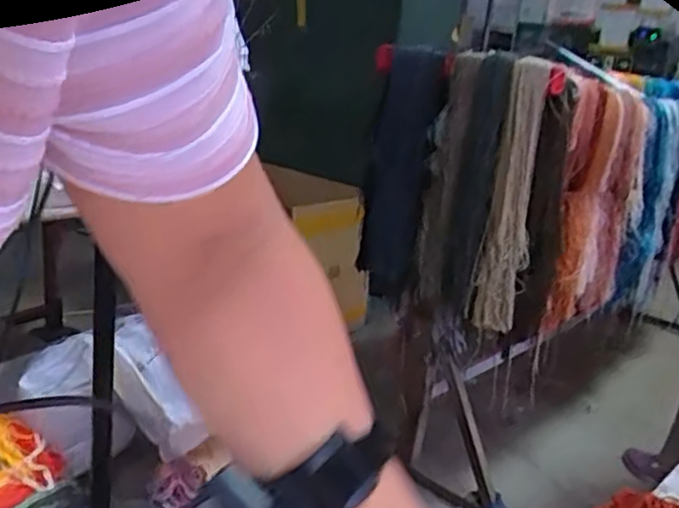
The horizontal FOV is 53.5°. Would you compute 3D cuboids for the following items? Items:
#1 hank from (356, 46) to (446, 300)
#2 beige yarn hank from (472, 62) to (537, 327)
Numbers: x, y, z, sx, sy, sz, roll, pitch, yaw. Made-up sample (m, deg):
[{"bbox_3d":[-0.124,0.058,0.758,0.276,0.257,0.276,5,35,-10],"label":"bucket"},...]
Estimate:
[{"bbox_3d":[0.124,-0.164,1.472,0.122,0.531,0.158,7,16,-2],"label":"hank"},{"bbox_3d":[0.320,-0.093,1.262,0.079,0.491,0.070,6,16,-6],"label":"beige yarn hank"}]

